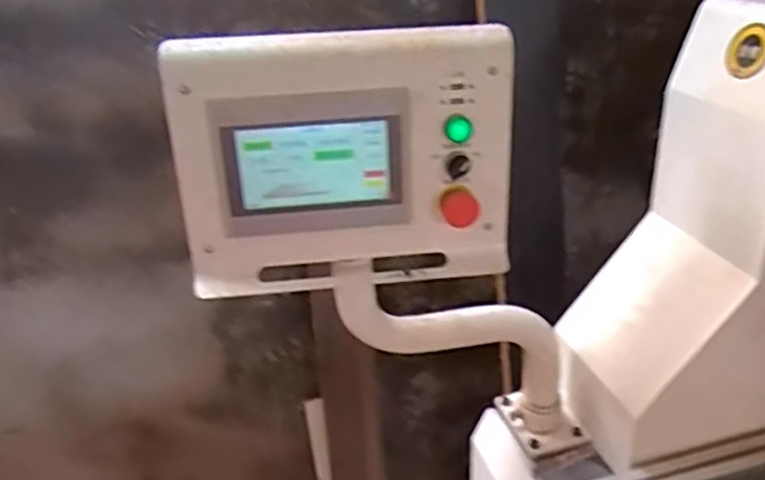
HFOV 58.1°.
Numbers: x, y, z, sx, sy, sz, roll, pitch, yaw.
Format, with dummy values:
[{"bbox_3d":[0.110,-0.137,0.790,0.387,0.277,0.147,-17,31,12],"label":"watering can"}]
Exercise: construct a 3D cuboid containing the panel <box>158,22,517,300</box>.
[{"bbox_3d":[-0.037,-0.076,0.733,0.358,0.266,0.065,-7,28,-6],"label":"panel"}]

